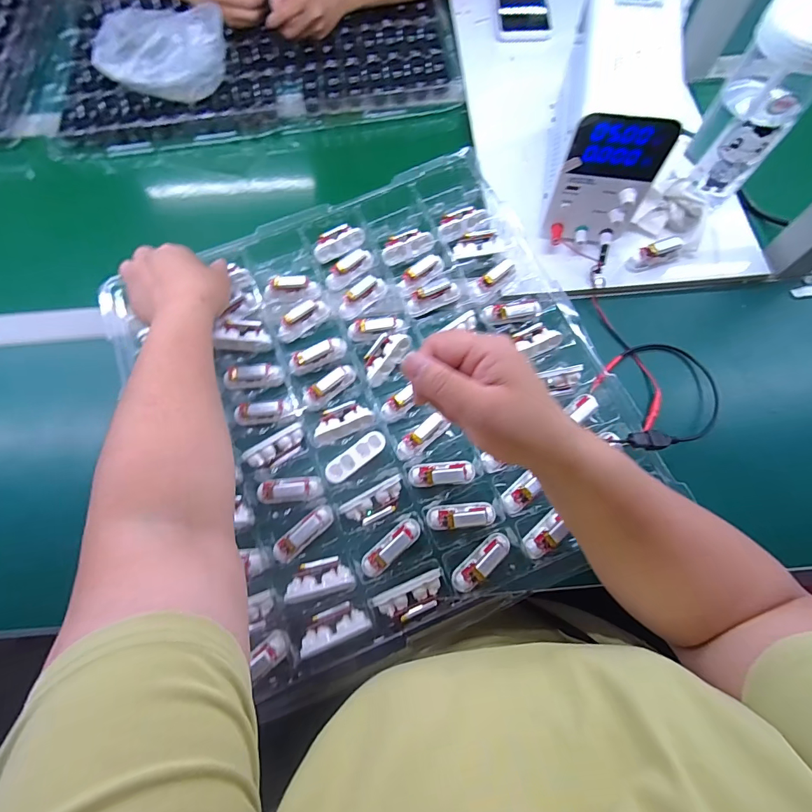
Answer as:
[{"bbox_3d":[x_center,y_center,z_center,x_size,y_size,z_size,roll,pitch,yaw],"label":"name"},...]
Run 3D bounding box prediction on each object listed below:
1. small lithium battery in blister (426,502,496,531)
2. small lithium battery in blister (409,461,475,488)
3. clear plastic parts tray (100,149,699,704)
[{"bbox_3d":[0.052,0.100,0.378,0.063,0.013,0.023,-5,69,0],"label":"small lithium battery in blister"},{"bbox_3d":[0.035,0.064,0.392,0.063,0.012,0.023,-5,71,-2],"label":"small lithium battery in blister"},{"bbox_3d":[-0.029,-0.019,0.419,0.431,0.041,0.453,-27,73,-9],"label":"clear plastic parts tray"}]

